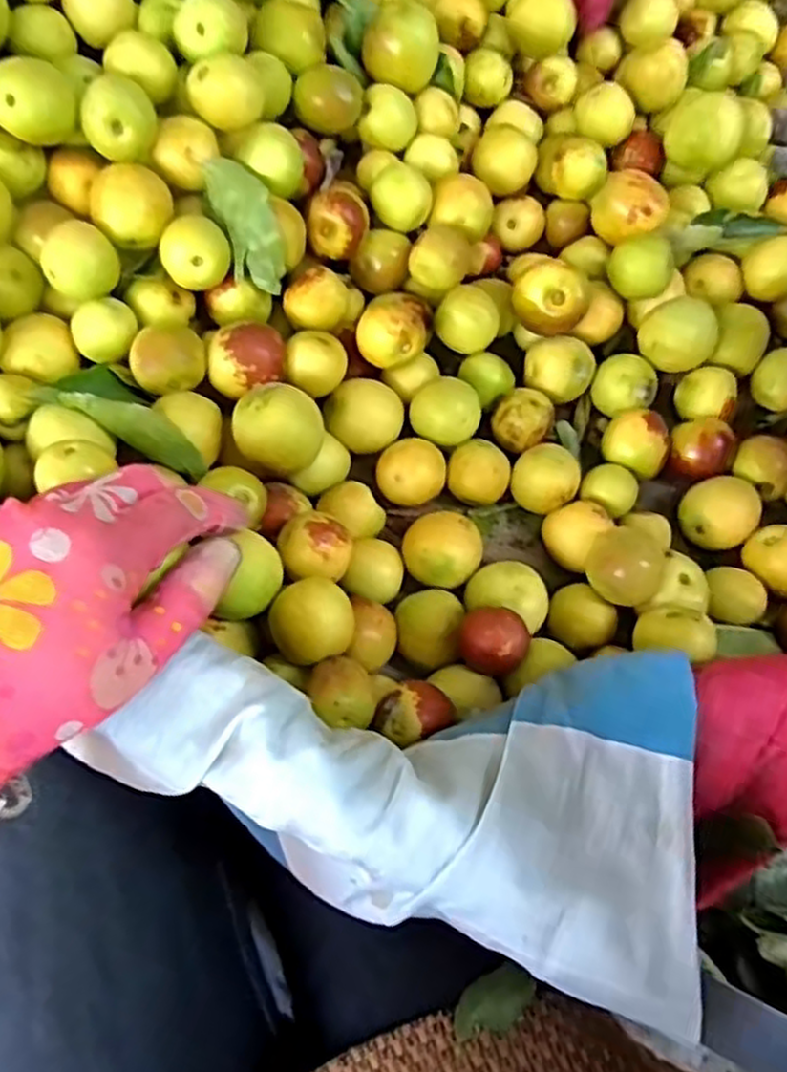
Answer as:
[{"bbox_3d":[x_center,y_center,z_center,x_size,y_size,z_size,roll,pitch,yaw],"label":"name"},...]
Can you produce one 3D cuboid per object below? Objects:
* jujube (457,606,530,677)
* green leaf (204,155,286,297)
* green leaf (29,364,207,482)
[{"bbox_3d":[0.045,0.047,0.331,0.030,0.027,0.027,20,69,9],"label":"jujube"},{"bbox_3d":[-0.071,-0.152,0.360,0.027,0.017,0.064,-25,100,-9],"label":"green leaf"},{"bbox_3d":[-0.119,-0.051,0.339,0.073,0.025,0.033,34,71,-2],"label":"green leaf"}]

